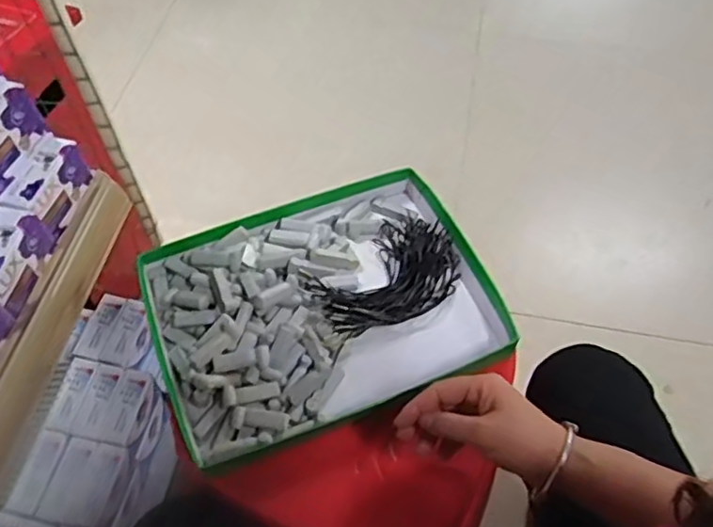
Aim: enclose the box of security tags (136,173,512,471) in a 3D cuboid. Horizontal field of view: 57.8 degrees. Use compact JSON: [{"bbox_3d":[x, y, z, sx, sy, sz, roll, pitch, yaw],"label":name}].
[{"bbox_3d":[-0.034,0.040,0.633,0.316,0.042,0.238,-20,59,-13],"label":"box of security tags"}]

